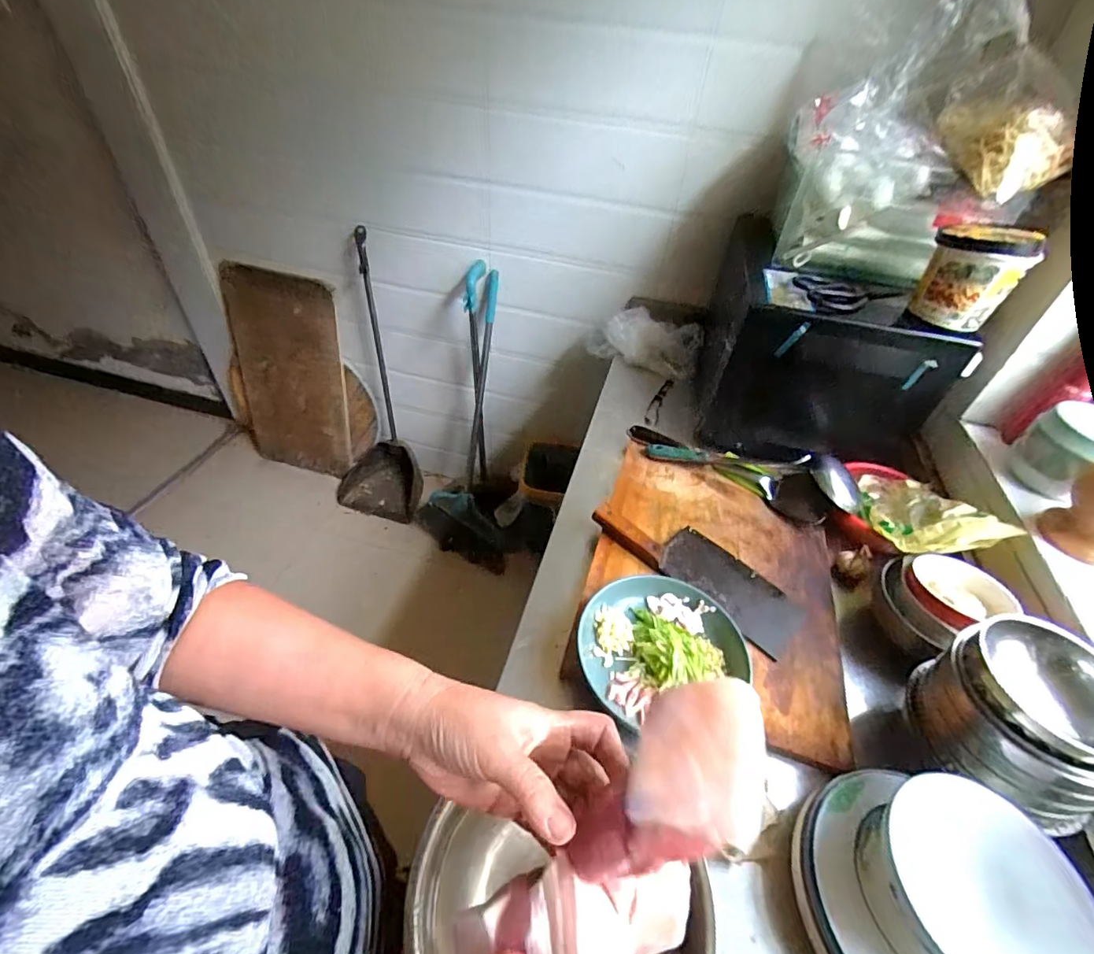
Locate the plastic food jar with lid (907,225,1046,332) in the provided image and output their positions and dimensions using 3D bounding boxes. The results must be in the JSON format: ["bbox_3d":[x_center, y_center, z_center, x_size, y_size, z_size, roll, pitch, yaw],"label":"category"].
[{"bbox_3d":[0.562,-0.267,0.651,0.104,0.114,0.115,29,48,27],"label":"plastic food jar with lid"}]

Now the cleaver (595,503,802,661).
[{"bbox_3d":[0.207,0.111,0.672,0.285,0.029,0.100,34,50,30],"label":"cleaver"}]

